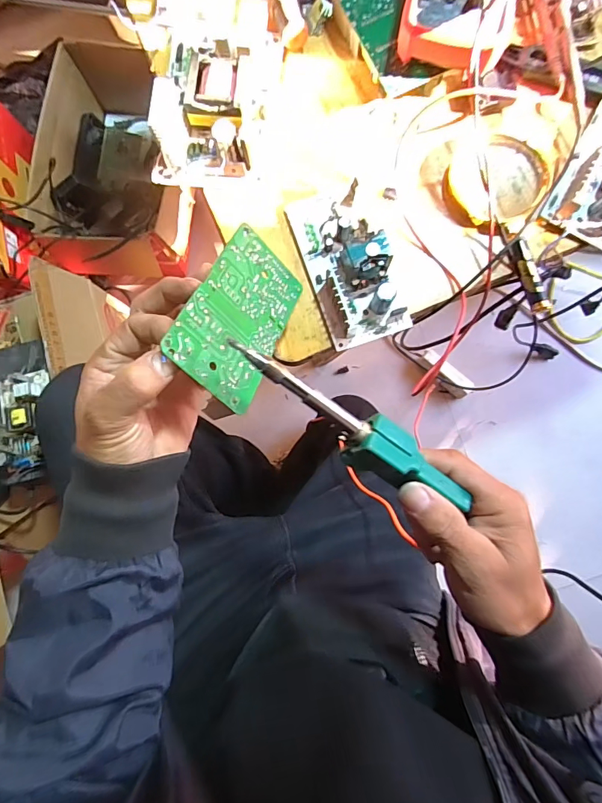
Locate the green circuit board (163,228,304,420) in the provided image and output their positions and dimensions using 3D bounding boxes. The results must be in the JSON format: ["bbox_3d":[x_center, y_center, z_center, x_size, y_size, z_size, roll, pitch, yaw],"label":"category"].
[{"bbox_3d":[-0.041,-0.062,0.309,0.069,0.004,0.131,43,51,-30],"label":"green circuit board"}]

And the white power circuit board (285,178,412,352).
[{"bbox_3d":[0.043,-0.125,0.386,0.076,0.043,0.142,-18,83,1],"label":"white power circuit board"}]

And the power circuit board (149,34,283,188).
[{"bbox_3d":[-0.082,-0.282,0.401,0.106,0.053,0.149,9,84,4],"label":"power circuit board"}]

